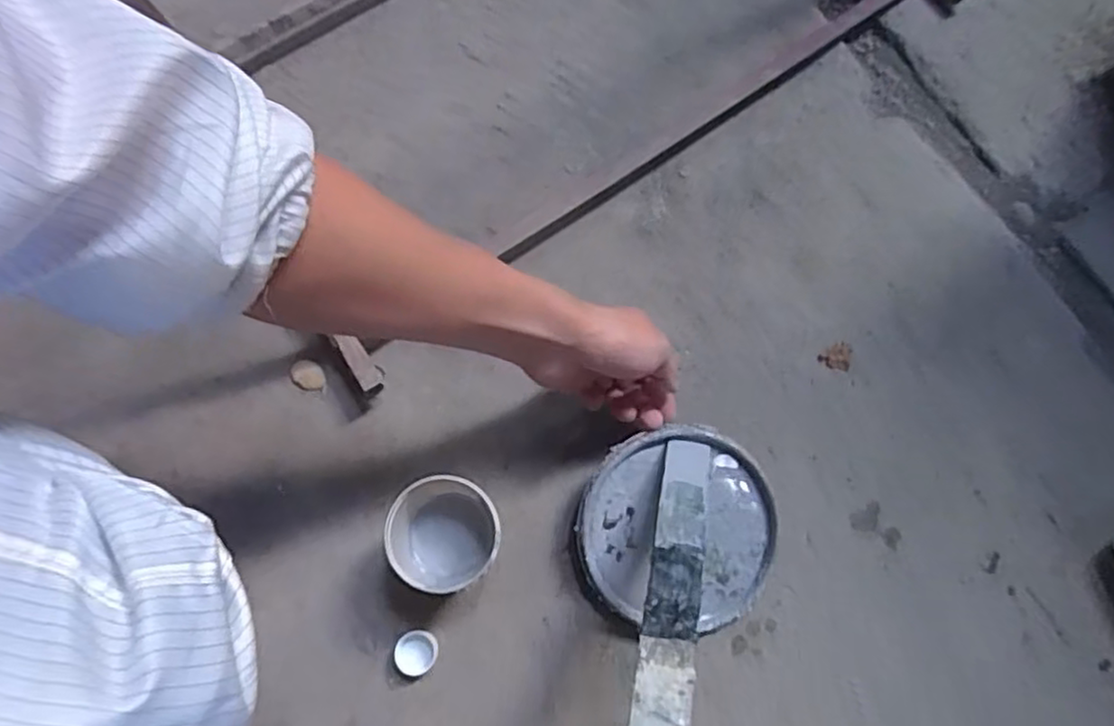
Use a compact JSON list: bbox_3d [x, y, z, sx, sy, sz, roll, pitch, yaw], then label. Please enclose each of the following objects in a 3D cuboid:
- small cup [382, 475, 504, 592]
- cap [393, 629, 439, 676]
[{"bbox_3d":[-0.086,0.128,0.520,0.086,0.068,0.078,8,73,0],"label":"small cup"},{"bbox_3d":[-0.106,0.217,0.527,0.031,0.014,0.031,1,73,-2],"label":"cap"}]

